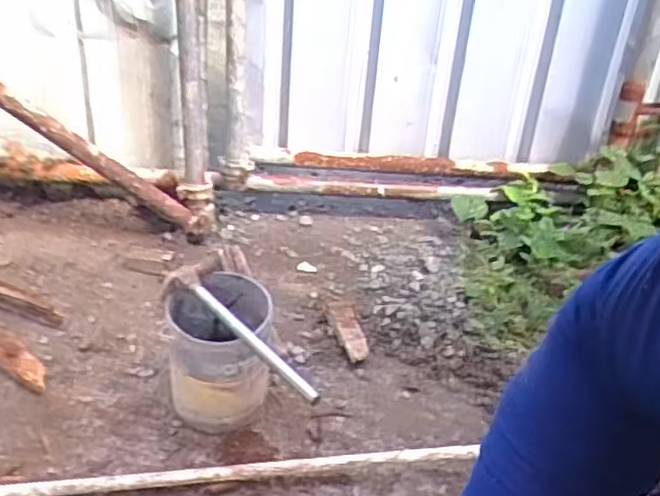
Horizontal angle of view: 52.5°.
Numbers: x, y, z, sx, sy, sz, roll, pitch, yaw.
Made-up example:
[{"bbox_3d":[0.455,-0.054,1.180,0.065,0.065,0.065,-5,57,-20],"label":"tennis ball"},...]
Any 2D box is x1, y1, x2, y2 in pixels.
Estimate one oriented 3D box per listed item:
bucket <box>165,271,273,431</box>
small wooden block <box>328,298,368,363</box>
[{"bbox_3d":[-0.191,0.182,1.135,0.159,0.235,0.156,2,32,-8],"label":"bucket"},{"bbox_3d":[0.032,0.156,1.399,0.065,0.039,0.212,0,33,-11],"label":"small wooden block"}]

